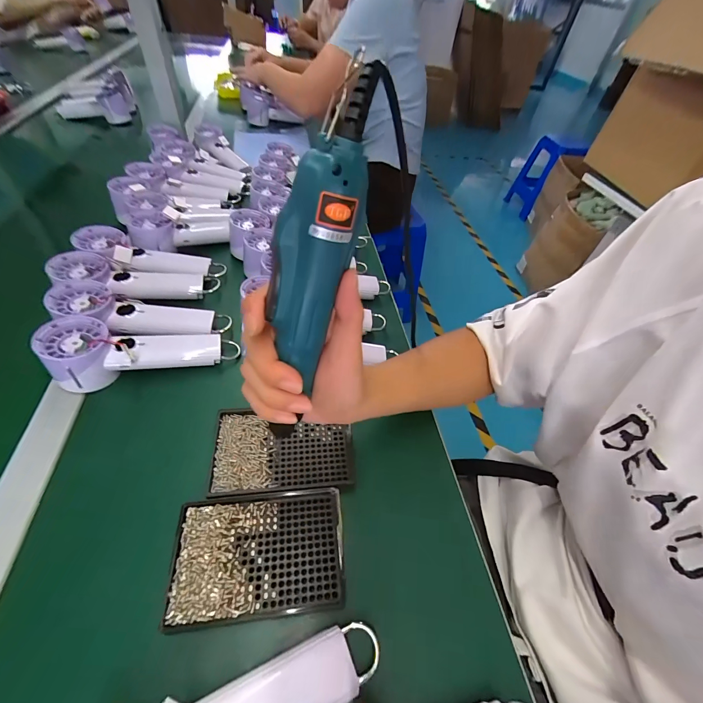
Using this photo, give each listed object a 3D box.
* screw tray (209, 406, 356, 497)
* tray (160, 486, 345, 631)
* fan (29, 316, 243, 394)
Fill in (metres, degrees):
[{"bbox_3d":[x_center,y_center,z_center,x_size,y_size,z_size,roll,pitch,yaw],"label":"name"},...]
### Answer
[{"bbox_3d":[-0.068,0.098,0.334,0.136,0.012,0.087,-2,50,-9],"label":"screw tray"},{"bbox_3d":[-0.076,0.167,0.274,0.134,0.012,0.088,-2,50,-8],"label":"tray"},{"bbox_3d":[-0.240,-0.010,0.380,0.183,0.057,0.061,-12,52,-16],"label":"fan"}]

